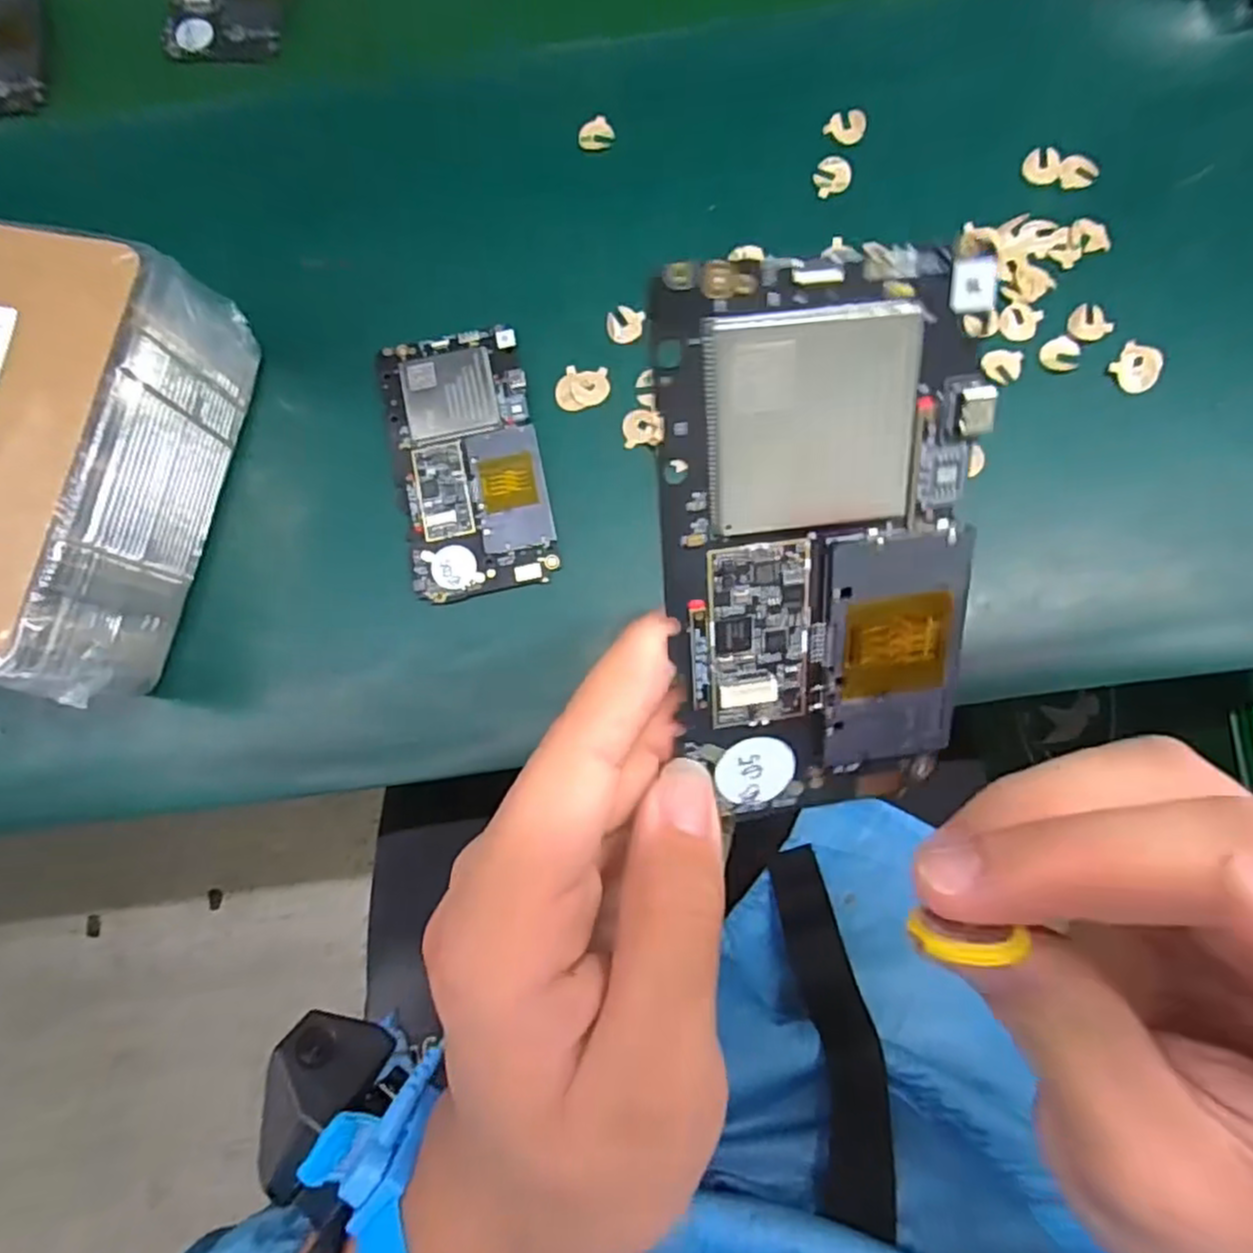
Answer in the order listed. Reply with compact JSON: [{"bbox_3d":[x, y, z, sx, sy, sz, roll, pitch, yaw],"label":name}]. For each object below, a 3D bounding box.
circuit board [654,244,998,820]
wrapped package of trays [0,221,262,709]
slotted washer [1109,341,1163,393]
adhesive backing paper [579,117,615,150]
[{"bbox_3d":[0.041,-0.011,0.152,0.065,0.005,0.121,-6,115,-3],"label":"circuit board"},{"bbox_3d":[-0.255,-0.067,0.299,0.139,0.095,0.172,9,82,4],"label":"wrapped package of trays"},{"bbox_3d":[0.236,-0.120,0.325,0.020,0.004,0.022,0,81,3],"label":"slotted washer"},{"bbox_3d":[-0.015,-0.250,0.358,0.017,0.004,0.018,-1,81,2],"label":"adhesive backing paper"}]

